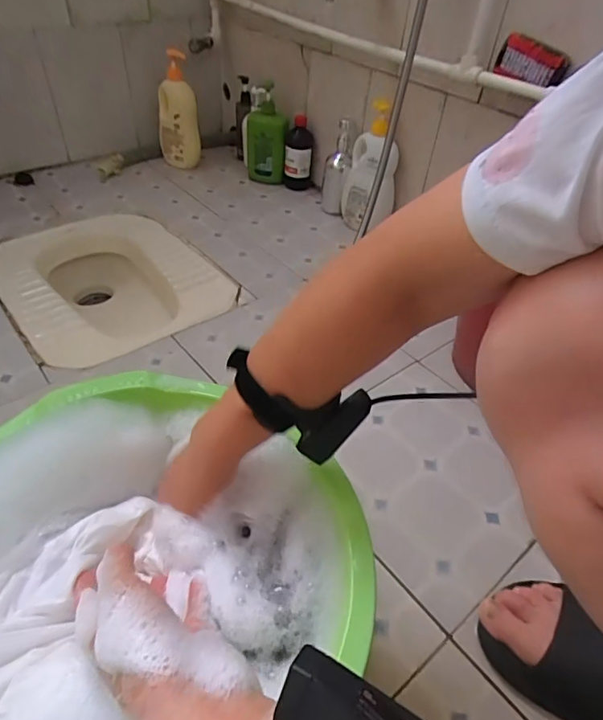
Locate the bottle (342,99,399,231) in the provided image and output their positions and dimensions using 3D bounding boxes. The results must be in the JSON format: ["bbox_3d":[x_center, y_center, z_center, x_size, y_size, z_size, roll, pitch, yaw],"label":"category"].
[{"bbox_3d":[0.151,-0.410,1.043,0.112,0.256,0.067,17,44,13],"label":"bottle"}]

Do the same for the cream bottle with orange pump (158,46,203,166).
[{"bbox_3d":[-0.323,-0.643,1.237,0.105,0.272,0.127,-8,44,-14],"label":"cream bottle with orange pump"}]

